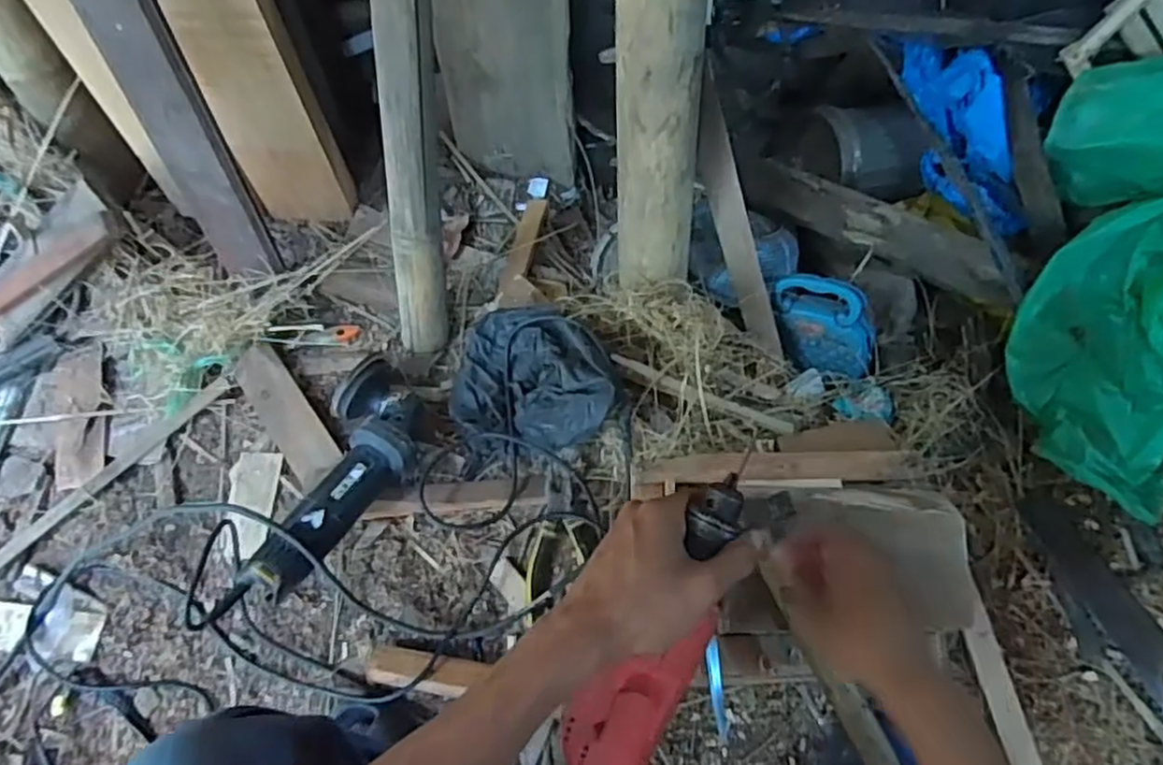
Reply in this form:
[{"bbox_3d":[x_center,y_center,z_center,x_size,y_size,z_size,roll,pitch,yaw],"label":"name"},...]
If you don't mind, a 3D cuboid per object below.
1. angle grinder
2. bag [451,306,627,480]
[{"bbox_3d":[-0.259,0.104,0.791,0.114,0.082,0.296,18,55,9],"label":"angle grinder"},{"bbox_3d":[-0.060,-0.009,0.829,0.195,0.112,0.180,-5,66,0],"label":"bag"}]

